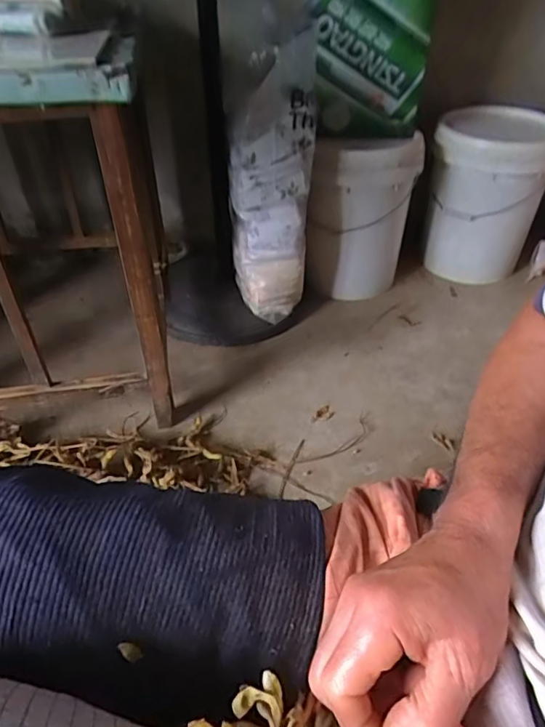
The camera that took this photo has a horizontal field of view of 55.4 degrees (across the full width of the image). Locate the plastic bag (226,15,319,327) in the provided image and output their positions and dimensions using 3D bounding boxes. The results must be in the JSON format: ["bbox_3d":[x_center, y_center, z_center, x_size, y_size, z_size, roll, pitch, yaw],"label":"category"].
[{"bbox_3d":[-0.003,-0.376,1.122,0.176,0.546,0.134,-3,41,-3],"label":"plastic bag"}]

